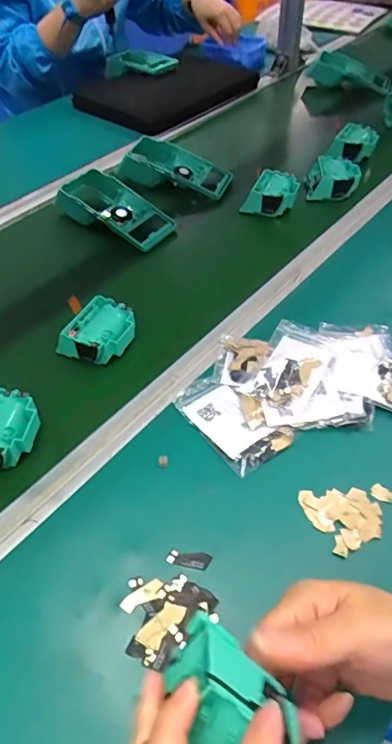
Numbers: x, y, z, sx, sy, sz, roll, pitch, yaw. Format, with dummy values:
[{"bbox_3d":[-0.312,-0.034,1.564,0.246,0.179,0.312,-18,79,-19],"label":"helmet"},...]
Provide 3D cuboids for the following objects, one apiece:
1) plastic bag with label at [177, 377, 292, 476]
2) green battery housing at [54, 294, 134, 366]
[{"bbox_3d":[0.034,0.045,0.499,0.066,0.011,0.120,-30,55,-23],"label":"plastic bag with label"},{"bbox_3d":[-0.111,-0.049,0.568,0.071,0.033,0.075,21,52,17],"label":"green battery housing"}]

